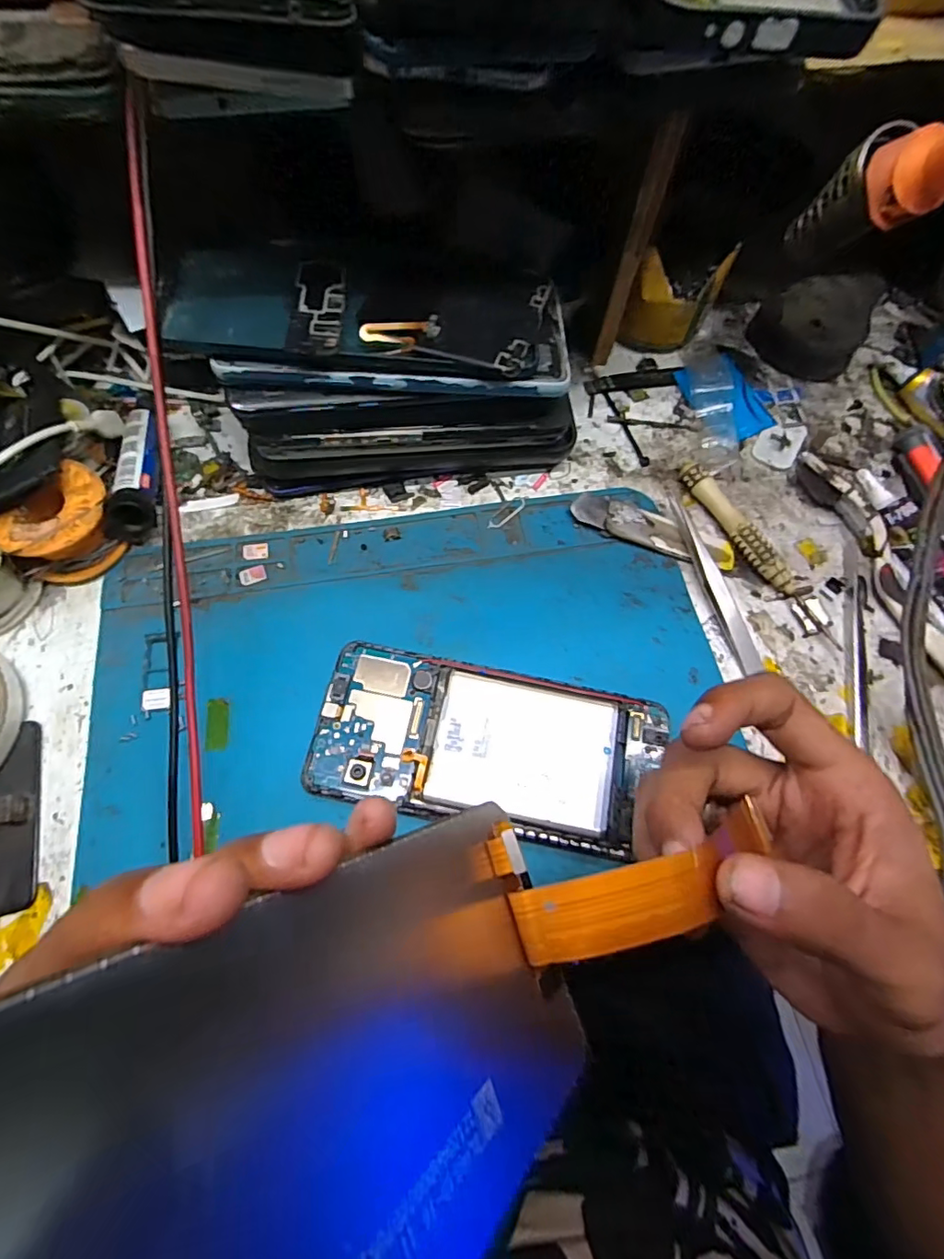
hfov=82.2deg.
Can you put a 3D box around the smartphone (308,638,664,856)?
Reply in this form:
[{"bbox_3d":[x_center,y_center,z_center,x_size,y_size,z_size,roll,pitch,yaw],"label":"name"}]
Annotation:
[{"bbox_3d":[0.007,0.052,0.246,0.153,0.004,0.071,9,67,3],"label":"smartphone"}]

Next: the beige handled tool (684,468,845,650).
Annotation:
[{"bbox_3d":[0.154,-0.043,0.292,0.014,0.014,0.121,-31,71,-14],"label":"beige handled tool"}]

